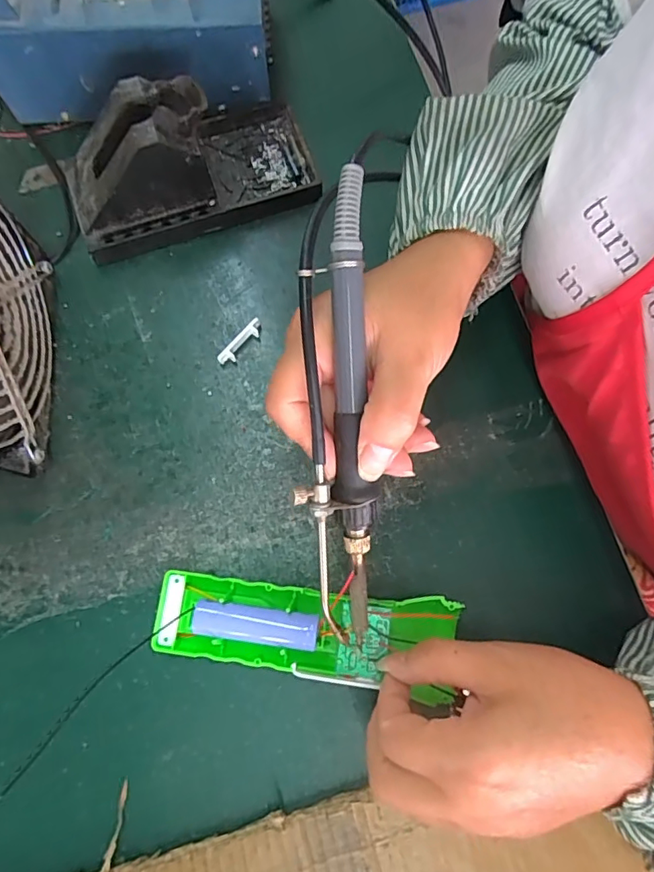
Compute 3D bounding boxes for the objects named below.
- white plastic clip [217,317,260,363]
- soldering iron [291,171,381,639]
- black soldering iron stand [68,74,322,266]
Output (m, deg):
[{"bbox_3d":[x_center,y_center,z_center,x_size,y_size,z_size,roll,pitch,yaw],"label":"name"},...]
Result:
[{"bbox_3d":[-0.055,-0.060,0.318,0.007,0.010,0.036,39,79,9],"label":"white plastic clip"},{"bbox_3d":[0.004,-0.004,0.214,0.030,0.025,0.199,-2,103,0],"label":"soldering iron"},{"bbox_3d":[-0.092,-0.185,0.317,0.157,0.070,0.082,-19,76,-5],"label":"black soldering iron stand"}]

